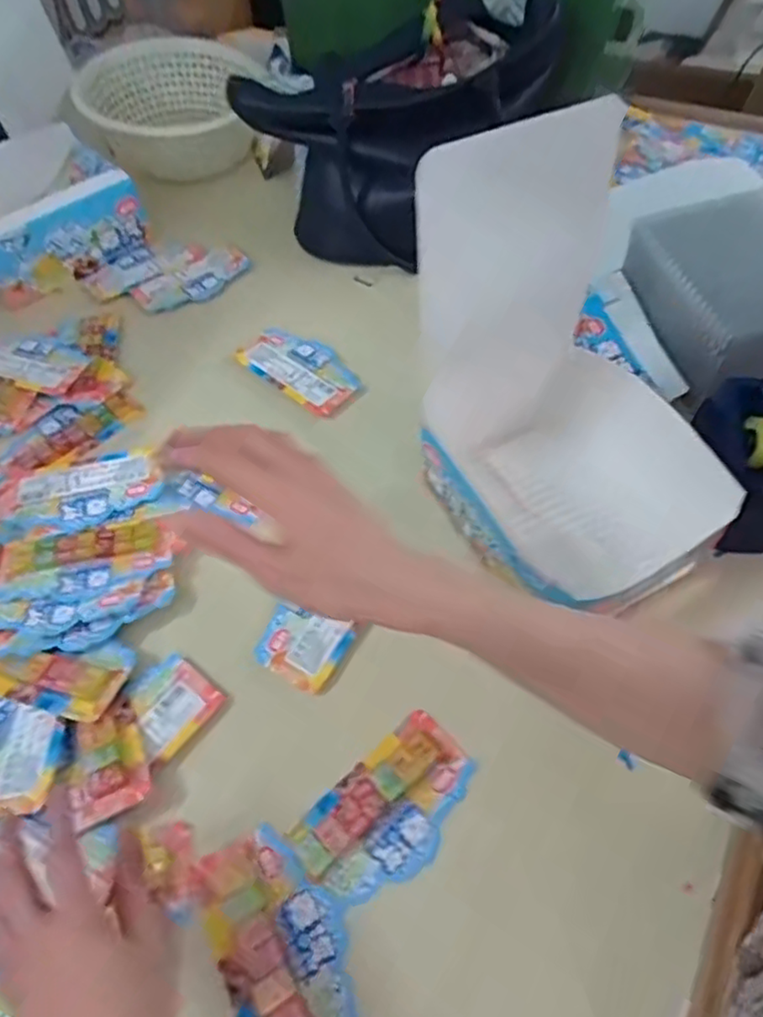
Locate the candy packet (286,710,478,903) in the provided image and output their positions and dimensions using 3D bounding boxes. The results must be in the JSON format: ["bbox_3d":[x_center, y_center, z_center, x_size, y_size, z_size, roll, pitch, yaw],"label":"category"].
[{"bbox_3d":[0.006,0.214,0.453,0.133,0.011,0.077,-36,64,-21],"label":"candy packet"}]

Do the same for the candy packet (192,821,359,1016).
[{"bbox_3d":[-0.063,0.281,0.408,0.076,0.010,0.141,-26,61,-16],"label":"candy packet"}]

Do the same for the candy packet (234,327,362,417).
[{"bbox_3d":[-0.088,-0.156,0.699,0.146,0.013,0.075,37,64,21],"label":"candy packet"}]

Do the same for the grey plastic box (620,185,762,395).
[{"bbox_3d":[0.362,-0.222,0.649,0.170,0.093,0.208,-8,56,-3],"label":"grey plastic box"}]

